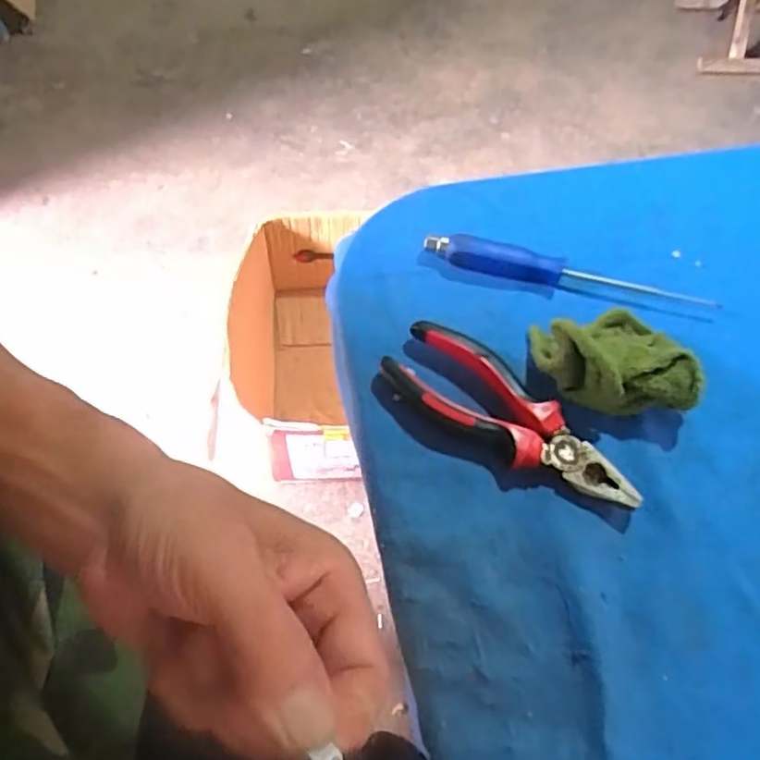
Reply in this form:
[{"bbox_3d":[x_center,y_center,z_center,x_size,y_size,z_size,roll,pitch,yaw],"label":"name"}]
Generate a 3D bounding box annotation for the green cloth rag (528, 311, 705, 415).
[{"bbox_3d":[0.138,-0.014,0.392,0.092,0.045,0.058,6,62,1],"label":"green cloth rag"}]

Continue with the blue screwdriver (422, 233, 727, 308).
[{"bbox_3d":[0.123,-0.070,0.438,0.187,0.015,0.017,13,62,4],"label":"blue screwdriver"}]

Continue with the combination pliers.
[{"bbox_3d":[0.074,0.024,0.384,0.155,0.021,0.055,36,66,16],"label":"combination pliers"}]

